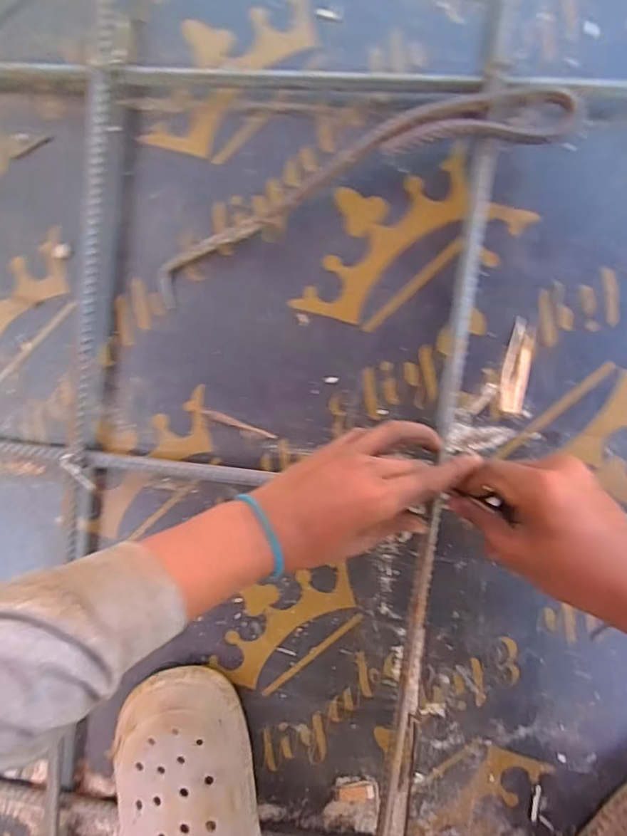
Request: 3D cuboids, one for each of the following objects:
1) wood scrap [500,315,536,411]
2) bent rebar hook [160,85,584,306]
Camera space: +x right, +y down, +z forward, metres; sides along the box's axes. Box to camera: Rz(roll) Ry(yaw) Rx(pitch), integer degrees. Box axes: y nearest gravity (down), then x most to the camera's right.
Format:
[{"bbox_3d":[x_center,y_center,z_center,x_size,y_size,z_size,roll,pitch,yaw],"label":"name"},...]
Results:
[{"bbox_3d":[0.159,-0.040,0.428,0.019,0.004,0.072,9,97,5],"label":"wood scrap"},{"bbox_3d":[0.023,-0.172,0.403,0.324,0.049,0.060,-18,94,8],"label":"bent rebar hook"}]

